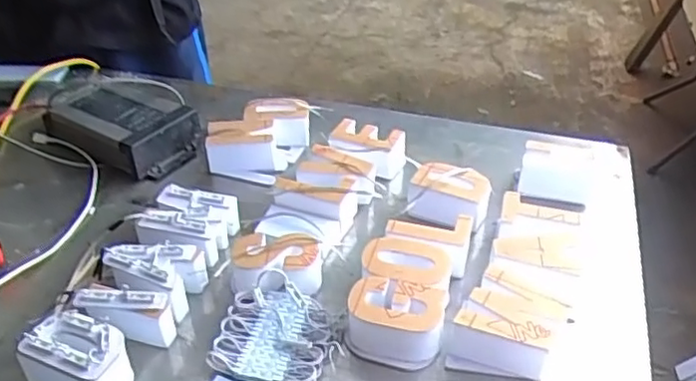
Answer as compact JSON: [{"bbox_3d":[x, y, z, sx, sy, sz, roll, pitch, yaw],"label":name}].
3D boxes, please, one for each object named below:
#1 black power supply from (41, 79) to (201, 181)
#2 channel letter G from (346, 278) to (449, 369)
[{"bbox_3d":[-0.296,-0.086,0.864,0.191,0.061,0.112,20,41,26],"label":"black power supply"},{"bbox_3d":[0.043,0.118,0.590,0.085,0.040,0.060,4,37,7],"label":"channel letter G"}]

